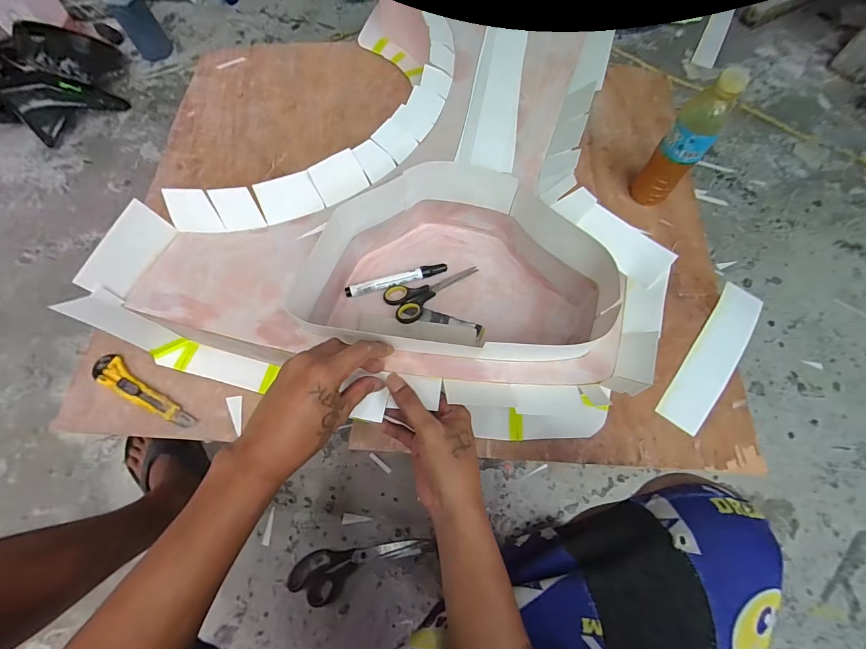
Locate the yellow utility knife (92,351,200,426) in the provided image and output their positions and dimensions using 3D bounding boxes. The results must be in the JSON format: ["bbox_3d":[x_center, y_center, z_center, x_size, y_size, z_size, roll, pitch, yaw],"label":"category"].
[{"bbox_3d":[-0.397,0.092,0.521,0.166,0.012,0.036,26,71,9],"label":"yellow utility knife"}]

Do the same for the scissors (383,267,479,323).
[{"bbox_3d":[-0.005,-0.058,0.523,0.136,0.023,0.062,-40,74,-15],"label":"scissors"}]

